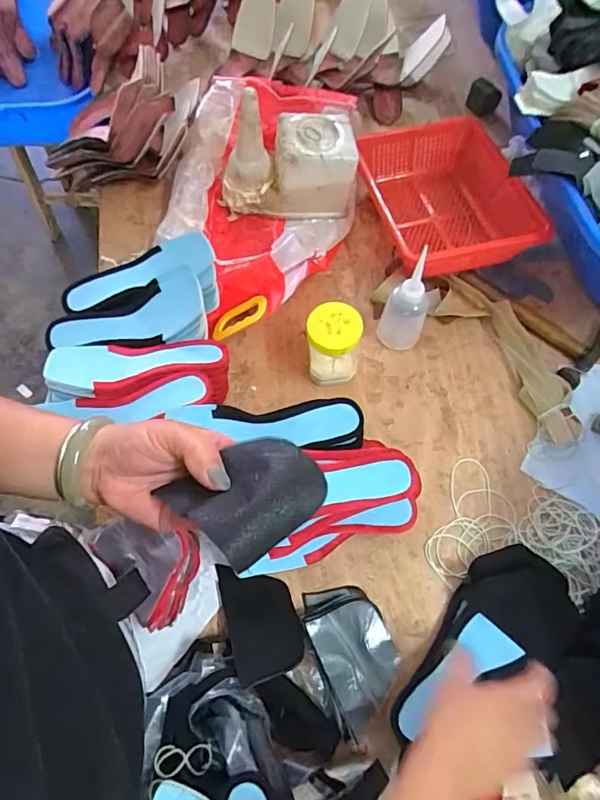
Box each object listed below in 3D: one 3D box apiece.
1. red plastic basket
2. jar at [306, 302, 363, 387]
[{"bbox_3d":[0.239,-0.332,0.772,0.219,0.098,0.298,-10,66,-4],"label":"red plastic basket"},{"bbox_3d":[0.045,-0.071,0.652,0.070,0.117,0.066,0,66,0],"label":"jar"}]

